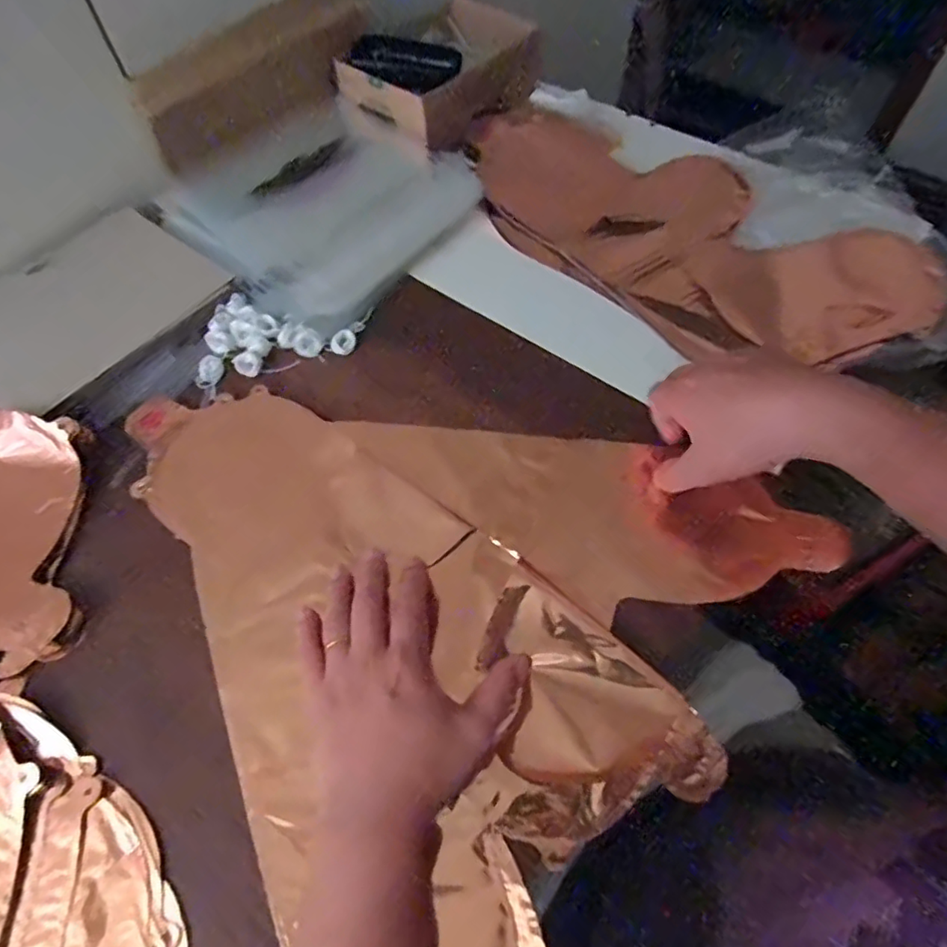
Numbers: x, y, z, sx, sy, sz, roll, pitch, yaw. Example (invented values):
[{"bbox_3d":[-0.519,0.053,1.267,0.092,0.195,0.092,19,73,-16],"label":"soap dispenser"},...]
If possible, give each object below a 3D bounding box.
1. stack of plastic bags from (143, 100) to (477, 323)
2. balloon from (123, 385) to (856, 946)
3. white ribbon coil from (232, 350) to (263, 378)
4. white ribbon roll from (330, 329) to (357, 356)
[{"bbox_3d":[-0.133,-0.249,0.546,0.195,0.026,0.229,41,72,4],"label":"stack of plastic bags"},{"bbox_3d":[-0.033,0.046,0.393,0.415,0.035,0.349,36,67,20],"label":"balloon"},{"bbox_3d":[-0.179,-0.087,0.471,0.021,0.010,0.018,-35,65,-17],"label":"white ribbon coil"},{"bbox_3d":[-0.106,-0.108,0.486,0.021,0.006,0.024,20,62,12],"label":"white ribbon roll"}]

